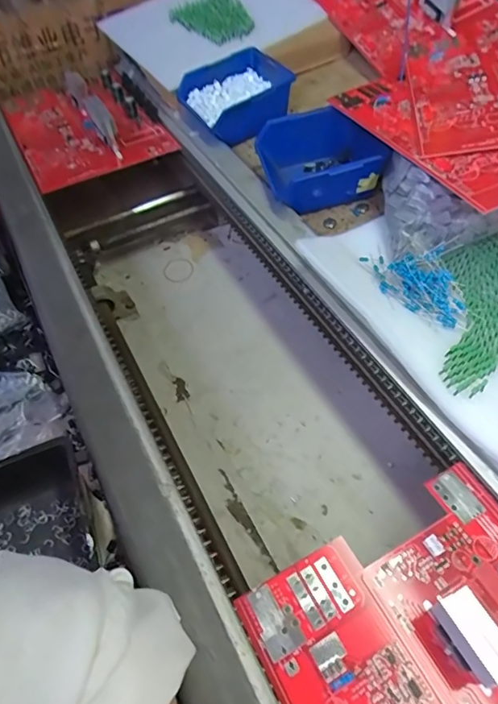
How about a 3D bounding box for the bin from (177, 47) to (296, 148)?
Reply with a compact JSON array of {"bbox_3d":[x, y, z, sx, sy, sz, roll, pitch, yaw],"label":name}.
[{"bbox_3d":[-0.018,-0.350,0.641,0.125,0.056,0.124,-28,56,-19],"label":"bin"}]

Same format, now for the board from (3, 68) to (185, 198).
[{"bbox_3d":[-0.240,-0.335,0.681,0.194,0.059,0.239,-24,54,-16],"label":"board"}]

